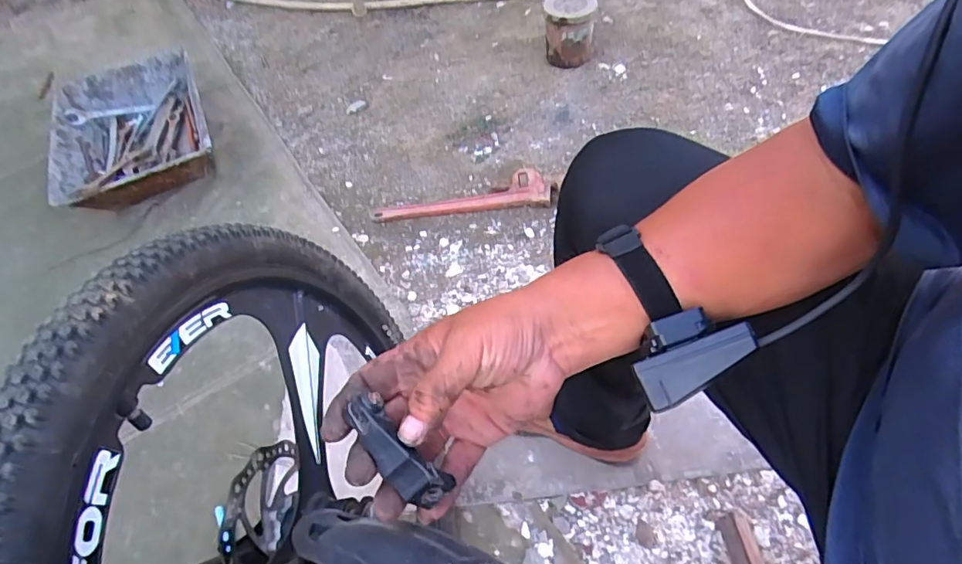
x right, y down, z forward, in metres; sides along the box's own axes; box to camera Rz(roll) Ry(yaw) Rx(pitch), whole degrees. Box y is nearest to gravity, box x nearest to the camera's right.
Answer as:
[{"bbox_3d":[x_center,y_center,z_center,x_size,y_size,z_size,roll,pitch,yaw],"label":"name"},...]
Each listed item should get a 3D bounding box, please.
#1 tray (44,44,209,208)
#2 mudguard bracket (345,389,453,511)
[{"bbox_3d":[-0.792,-0.344,1.216,0.315,0.114,0.512,-25,56,-13],"label":"tray"},{"bbox_3d":[-0.046,0.094,0.290,0.024,0.017,0.069,-41,82,-22],"label":"mudguard bracket"}]

